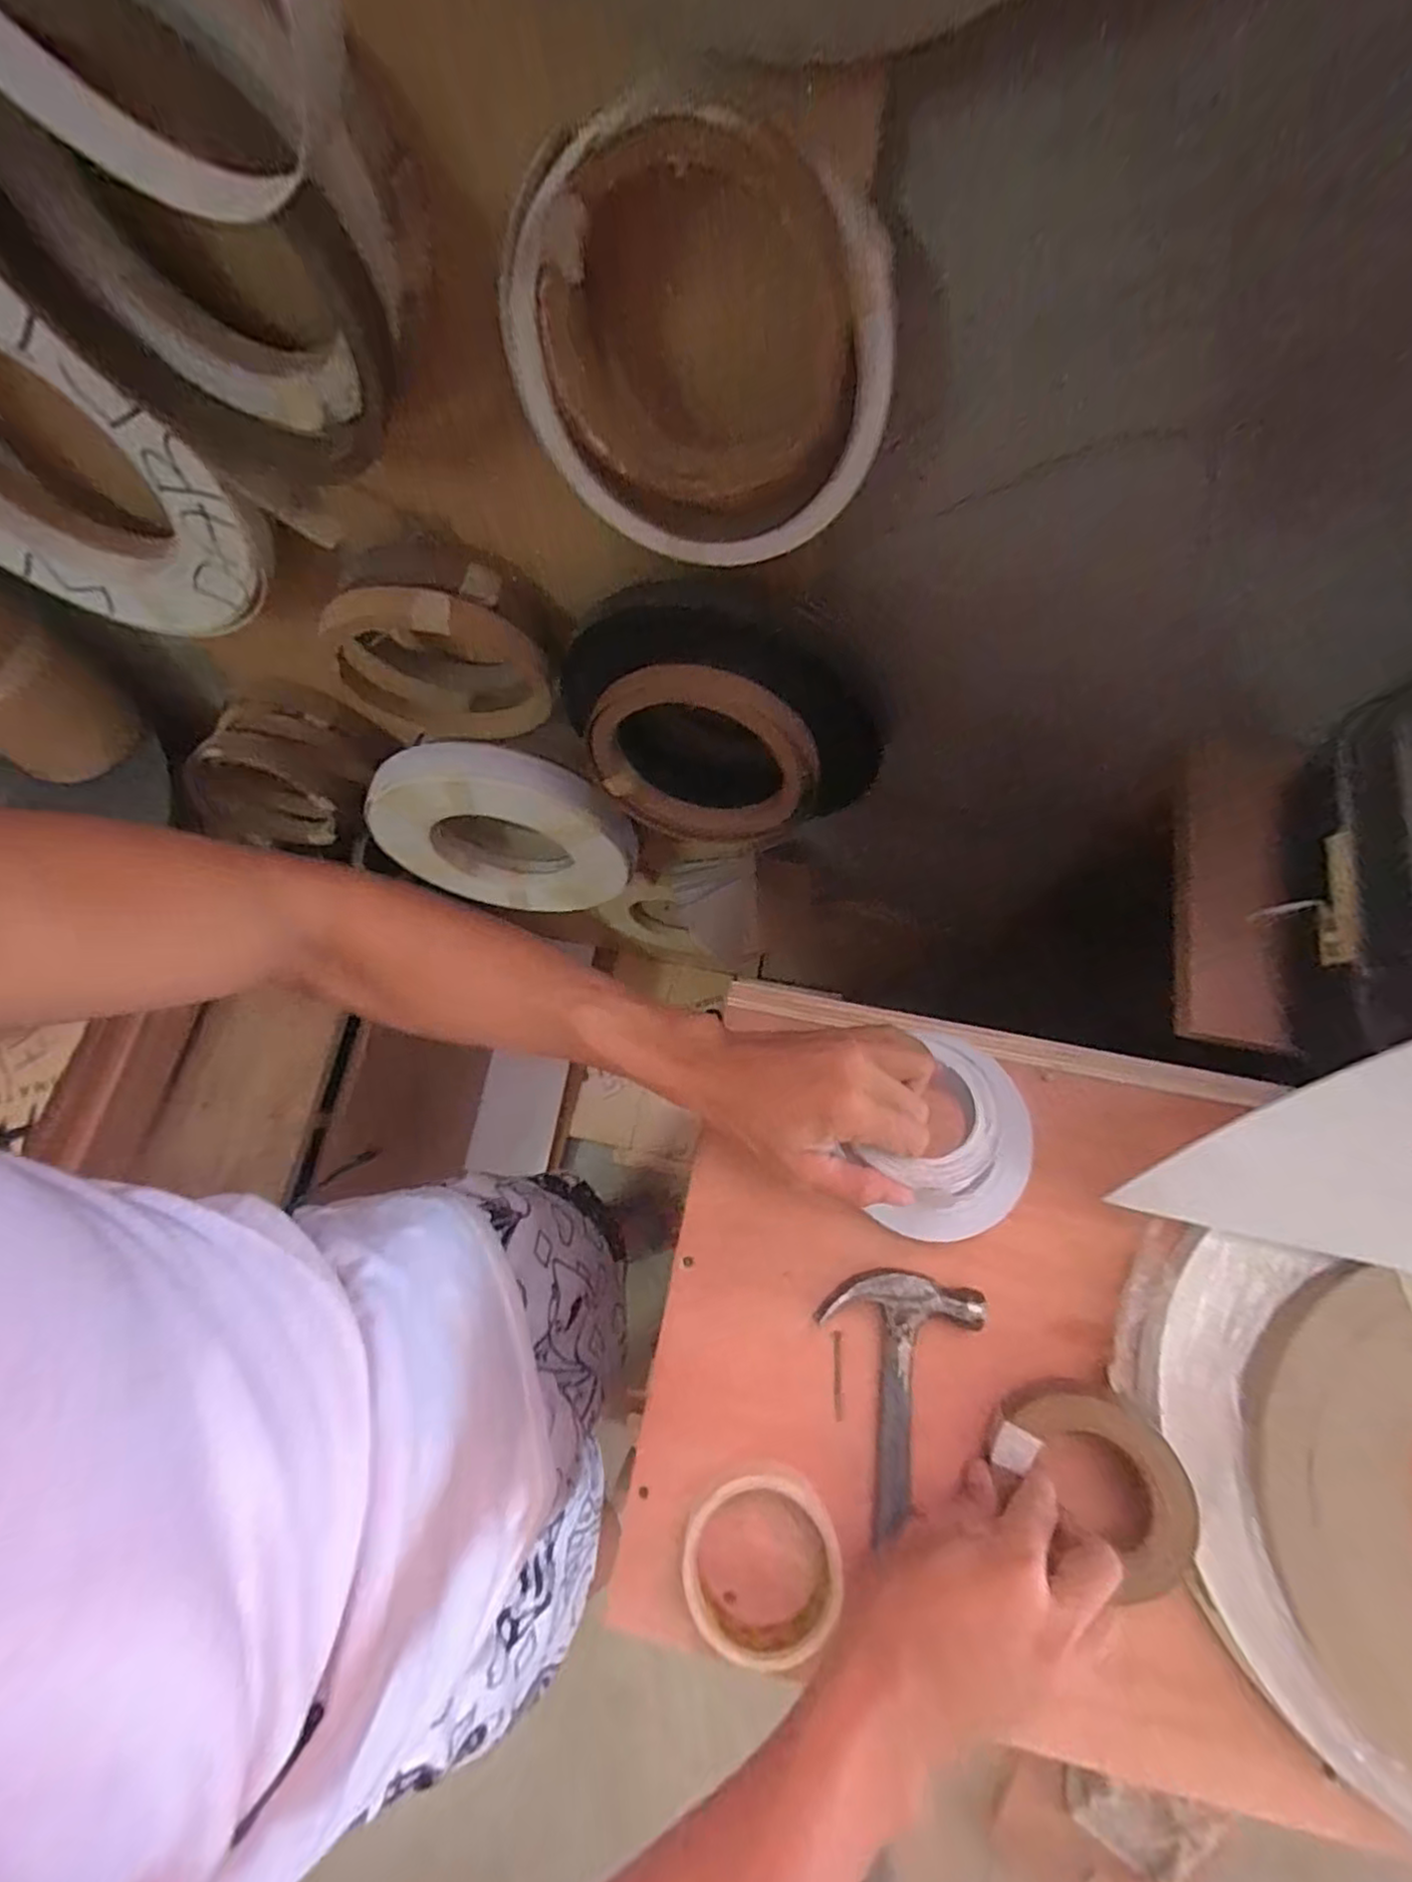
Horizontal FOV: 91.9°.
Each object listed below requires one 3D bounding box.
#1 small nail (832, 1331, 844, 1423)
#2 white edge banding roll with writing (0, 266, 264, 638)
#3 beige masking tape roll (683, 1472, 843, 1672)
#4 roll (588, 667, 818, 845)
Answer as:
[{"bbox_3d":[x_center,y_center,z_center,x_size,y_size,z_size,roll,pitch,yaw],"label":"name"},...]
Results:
[{"bbox_3d":[0.084,0.274,0.430,0.005,0.004,0.047,1,72,3],"label":"small nail"},{"bbox_3d":[-0.445,-0.312,0.451,0.255,0.253,0.026,4,64,15],"label":"white edge banding roll with writing"},{"bbox_3d":[0.032,0.358,0.394,0.087,0.025,0.088,-1,72,2],"label":"beige masking tape roll"},{"bbox_3d":[-0.003,-0.139,0.536,0.178,0.175,0.037,11,72,6],"label":"roll"}]

